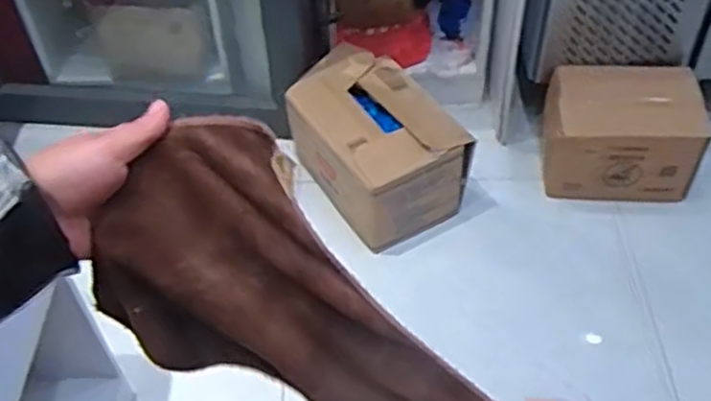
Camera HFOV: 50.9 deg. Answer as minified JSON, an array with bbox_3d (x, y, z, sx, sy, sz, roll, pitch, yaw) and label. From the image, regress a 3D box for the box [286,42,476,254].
[{"bbox_3d":[0.028,-0.129,1.801,0.296,0.237,0.451,-27,53,-21],"label":"box"}]

